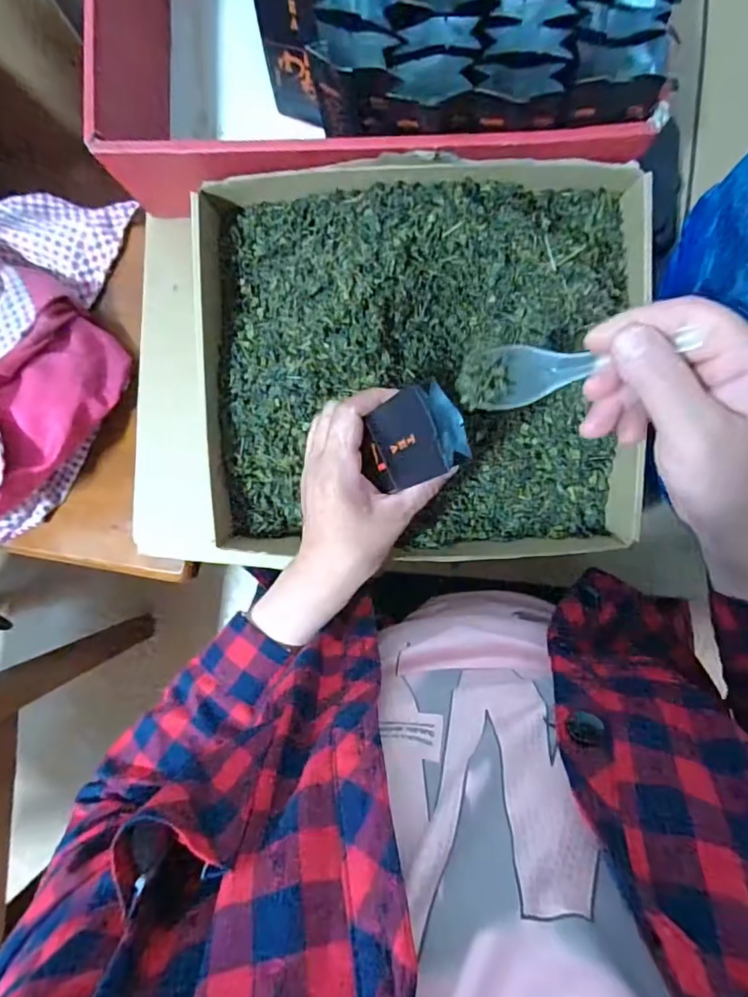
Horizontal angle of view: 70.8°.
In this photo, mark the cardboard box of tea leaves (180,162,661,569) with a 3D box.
[{"bbox_3d":[0.035,-0.098,0.409,0.323,0.079,0.286,-1,90,5],"label":"cardboard box of tea leaves"}]

